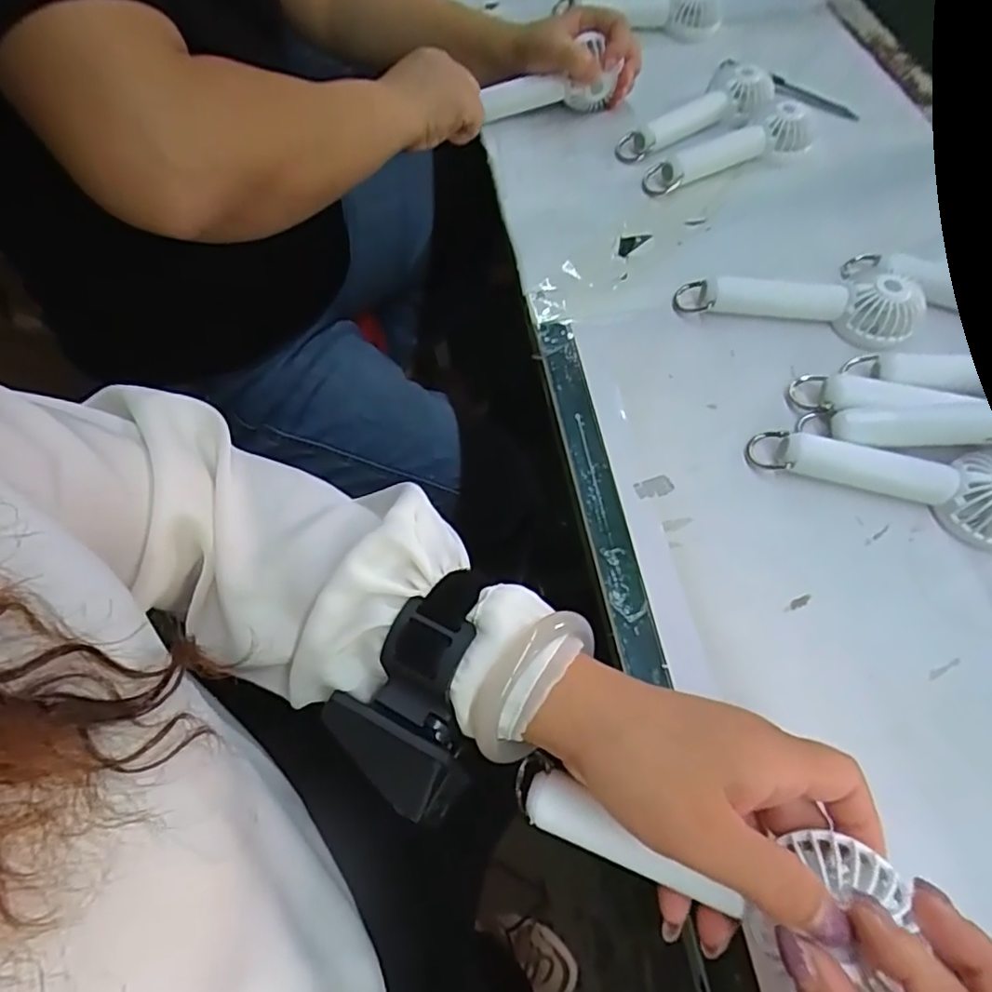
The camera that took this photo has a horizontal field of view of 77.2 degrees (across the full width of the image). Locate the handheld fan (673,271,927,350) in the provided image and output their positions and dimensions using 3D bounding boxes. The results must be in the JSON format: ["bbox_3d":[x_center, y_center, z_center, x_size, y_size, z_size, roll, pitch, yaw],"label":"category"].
[{"bbox_3d":[0.212,-0.133,0.432,0.160,0.030,0.042,8,60,0],"label":"handheld fan"}]

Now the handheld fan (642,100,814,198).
[{"bbox_3d":[0.196,-0.286,0.515,0.158,0.026,0.039,-22,63,-10],"label":"handheld fan"}]

